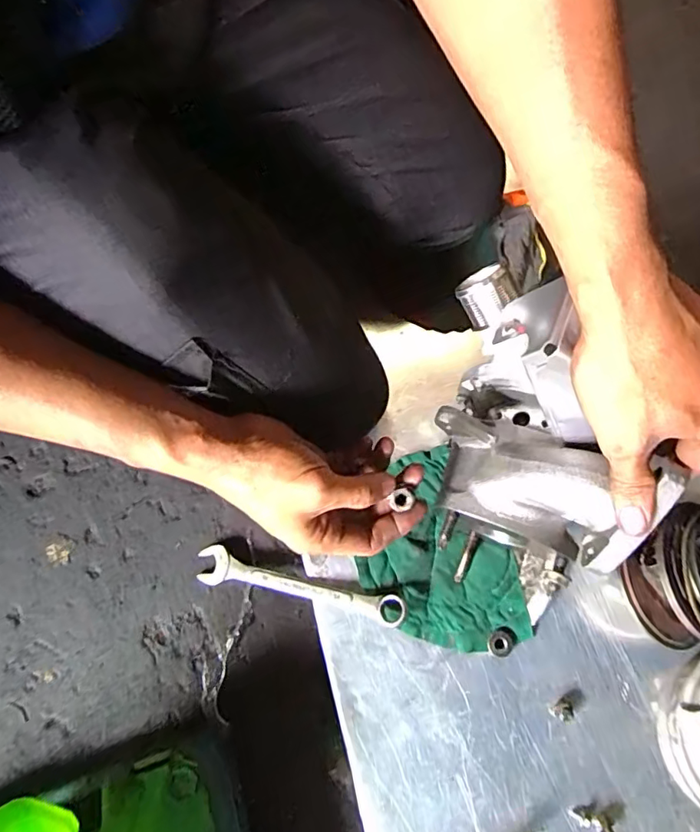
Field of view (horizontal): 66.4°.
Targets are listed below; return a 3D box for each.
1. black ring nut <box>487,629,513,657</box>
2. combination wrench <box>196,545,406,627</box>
[{"bbox_3d":[0.126,0.191,0.448,0.021,0.004,0.020,-1,70,1],"label":"black ring nut"},{"bbox_3d":[-0.049,0.152,0.478,0.197,0.011,0.032,8,70,18],"label":"combination wrench"}]

